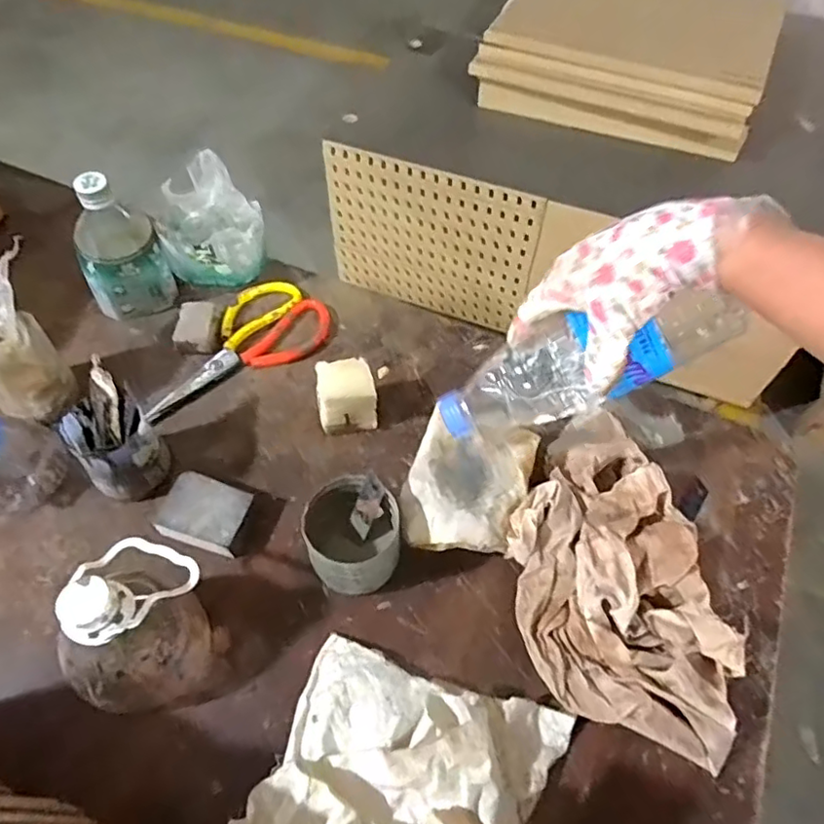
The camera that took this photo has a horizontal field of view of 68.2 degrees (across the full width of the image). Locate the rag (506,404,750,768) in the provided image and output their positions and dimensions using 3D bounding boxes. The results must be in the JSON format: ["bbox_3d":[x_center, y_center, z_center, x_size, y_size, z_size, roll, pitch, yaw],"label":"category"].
[{"bbox_3d":[0.155,0.112,0.480,0.161,0.060,0.294,-4,56,-4],"label":"rag"}]

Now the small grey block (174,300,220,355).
[{"bbox_3d":[-0.217,-0.086,0.618,0.042,0.019,0.053,-4,56,-4],"label":"small grey block"}]

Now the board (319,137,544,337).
[{"bbox_3d":[0.037,-0.399,1.464,0.496,0.421,0.019,19,59,9],"label":"board"}]

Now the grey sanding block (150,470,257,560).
[{"bbox_3d":[-0.171,0.085,0.510,0.067,0.026,0.051,14,57,8],"label":"grey sanding block"}]

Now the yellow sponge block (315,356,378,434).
[{"bbox_3d":[-0.061,-0.014,0.557,0.057,0.053,0.045,-4,56,-4],"label":"yellow sponge block"}]

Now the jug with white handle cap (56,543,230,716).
[{"bbox_3d":[-0.190,0.143,0.416,0.093,0.118,0.099,-15,57,-11],"label":"jug with white handle cap"}]

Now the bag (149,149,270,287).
[{"bbox_3d":[-0.213,-0.197,0.644,0.108,0.091,0.095,-17,58,-12],"label":"bag"}]

